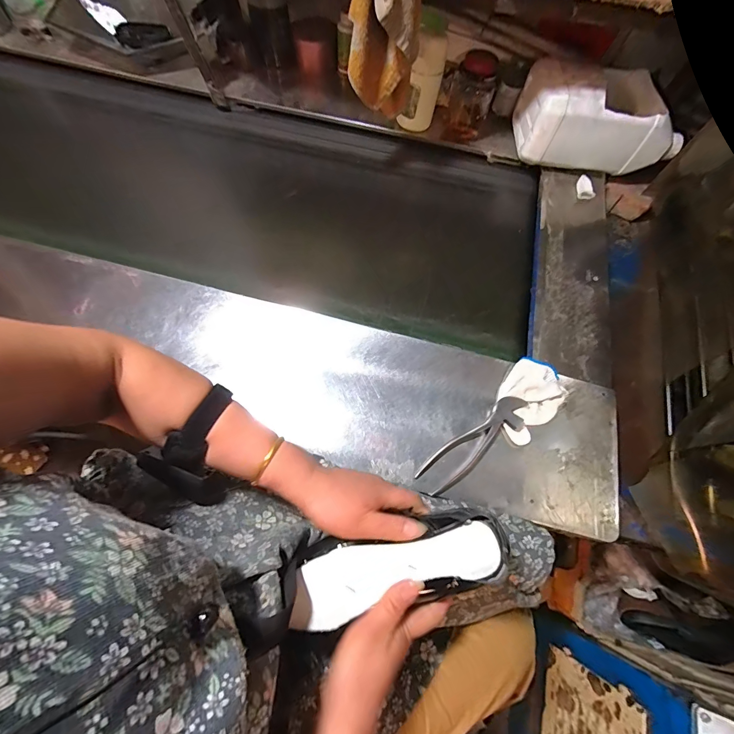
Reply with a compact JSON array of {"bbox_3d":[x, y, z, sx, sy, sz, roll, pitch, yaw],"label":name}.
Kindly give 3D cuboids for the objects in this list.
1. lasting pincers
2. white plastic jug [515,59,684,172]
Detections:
[{"bbox_3d":[0.155,0.106,0.509,0.190,0.020,0.048,-35,74,-14],"label":"lasting pincers"},{"bbox_3d":[0.456,-0.494,0.711,0.283,0.124,0.166,7,69,0],"label":"white plastic jug"}]

